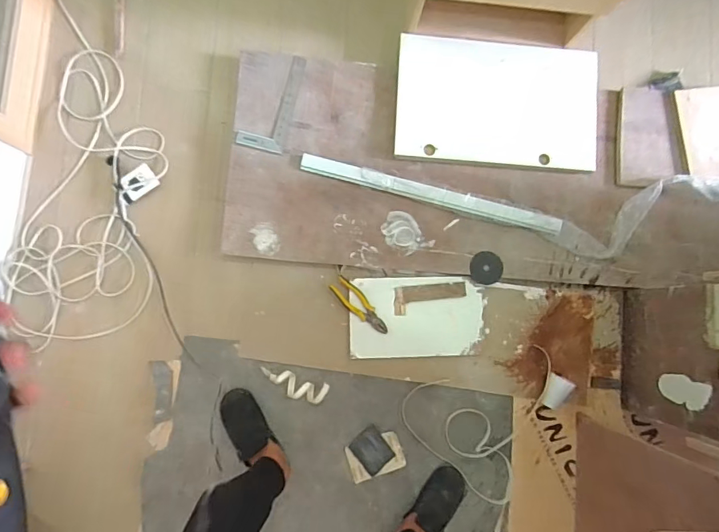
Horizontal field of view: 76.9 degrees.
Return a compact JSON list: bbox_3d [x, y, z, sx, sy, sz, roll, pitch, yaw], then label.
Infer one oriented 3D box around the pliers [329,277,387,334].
[{"bbox_3d":[0.003,0.122,1.334,0.059,0.009,0.204,-43,91,-3],"label":"pliers"}]

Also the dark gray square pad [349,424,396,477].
[{"bbox_3d":[0.038,0.535,1.316,0.096,0.004,0.121,-37,90,-3],"label":"dark gray square pad"}]

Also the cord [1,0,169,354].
[{"bbox_3d":[-0.760,-0.409,1.345,0.384,0.052,1.148,4,88,-3],"label":"cord"}]

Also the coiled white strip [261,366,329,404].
[{"bbox_3d":[-0.191,0.349,1.318,0.197,0.010,0.068,18,87,-2],"label":"coiled white strip"}]

